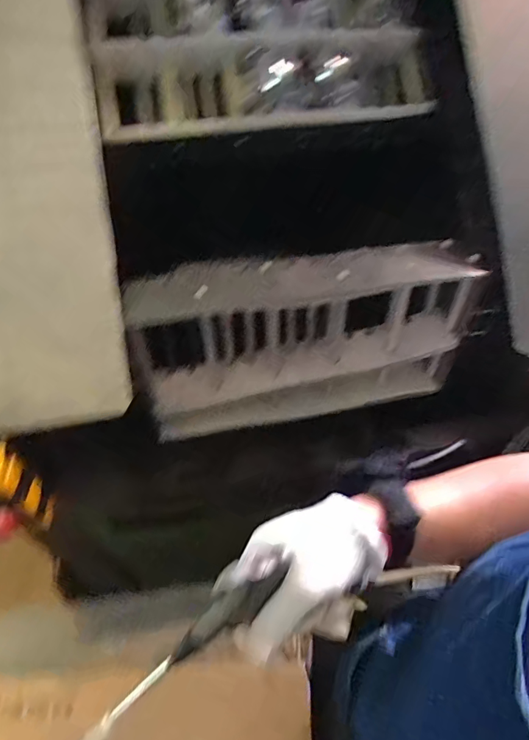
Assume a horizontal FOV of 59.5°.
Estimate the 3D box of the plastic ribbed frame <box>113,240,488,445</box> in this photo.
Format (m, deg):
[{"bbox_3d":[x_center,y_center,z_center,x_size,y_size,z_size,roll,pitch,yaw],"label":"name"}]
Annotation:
[{"bbox_3d":[0.055,-0.041,0.597,0.408,0.213,0.084,-10,54,-7],"label":"plastic ribbed frame"}]

